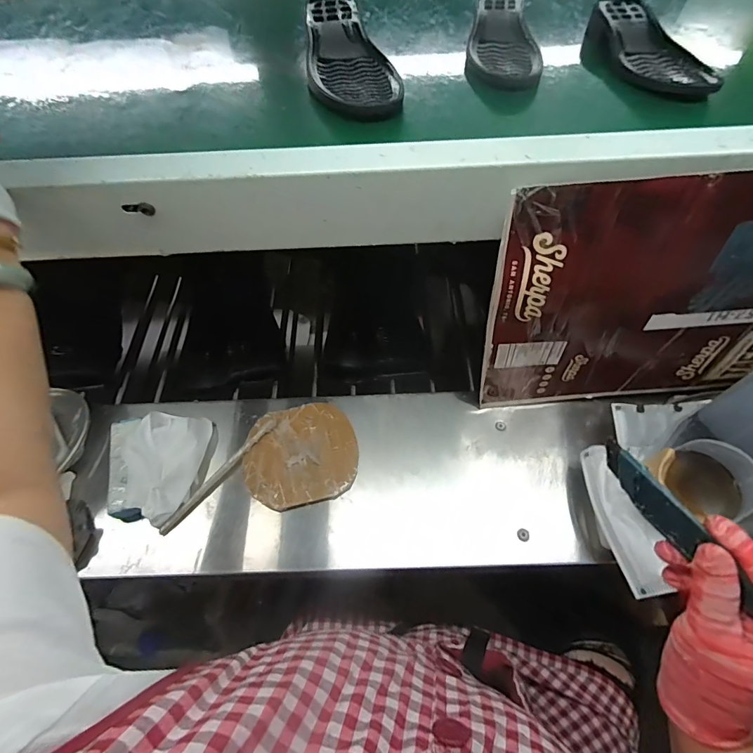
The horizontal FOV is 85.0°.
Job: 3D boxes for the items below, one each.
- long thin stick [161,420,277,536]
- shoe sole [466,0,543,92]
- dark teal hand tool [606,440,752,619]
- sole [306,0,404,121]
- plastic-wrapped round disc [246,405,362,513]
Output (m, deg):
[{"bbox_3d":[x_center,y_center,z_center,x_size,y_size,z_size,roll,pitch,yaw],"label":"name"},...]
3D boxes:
[{"bbox_3d":[-0.208,0.131,0.552,0.014,0.016,0.191,36,66,21],"label":"long thin stick"},{"bbox_3d":[0.142,-0.386,0.466,0.073,0.030,0.188,4,59,4],"label":"shoe sole"},{"bbox_3d":[0.214,0.104,0.298,0.007,0.037,0.127,-19,47,-10],"label":"dark teal hand tool"},{"bbox_3d":[-0.035,-0.359,0.455,0.087,0.027,0.250,-10,59,-5],"label":"sole"},{"bbox_3d":[-0.104,0.105,0.566,0.150,0.009,0.140,-12,59,-6],"label":"plastic-wrapped round disc"}]

